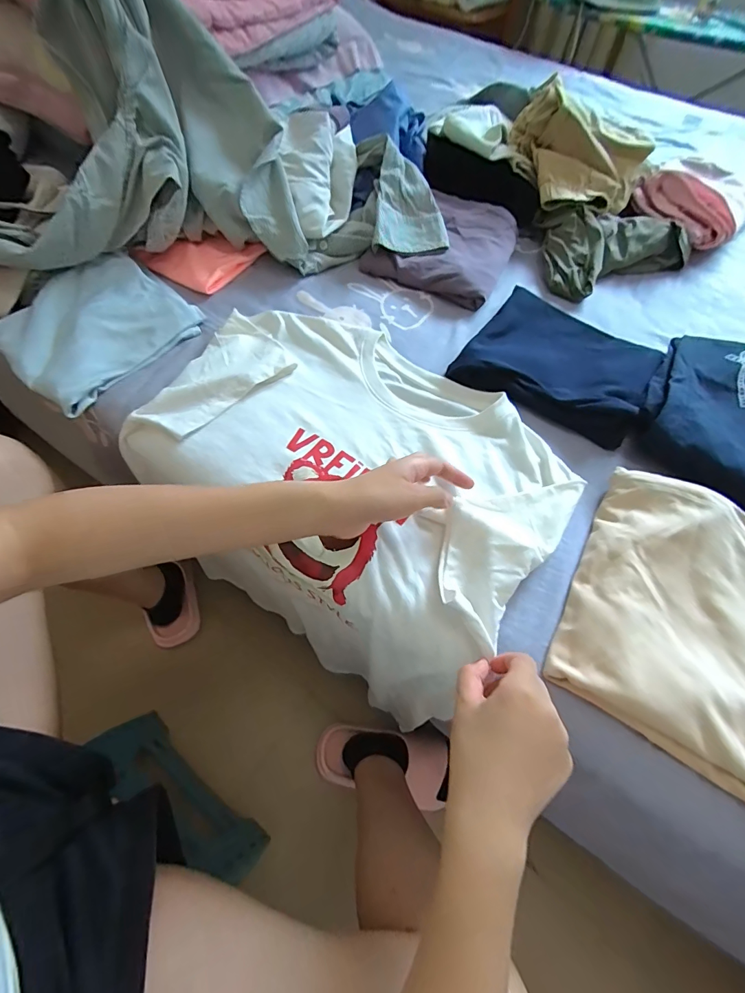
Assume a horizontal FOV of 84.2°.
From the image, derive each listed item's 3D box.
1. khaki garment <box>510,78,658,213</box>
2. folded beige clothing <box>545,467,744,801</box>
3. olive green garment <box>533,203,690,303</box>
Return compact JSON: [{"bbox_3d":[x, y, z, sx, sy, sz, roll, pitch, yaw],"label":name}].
[{"bbox_3d":[0.319,-0.522,0.637,0.205,0.135,0.140,14,60,4],"label":"khaki garment"},{"bbox_3d":[0.289,0.097,0.344,0.210,0.040,0.234,31,62,14],"label":"folded beige clothing"},{"bbox_3d":[0.369,-0.371,0.621,0.214,0.055,0.169,3,59,-2],"label":"olive green garment"}]

